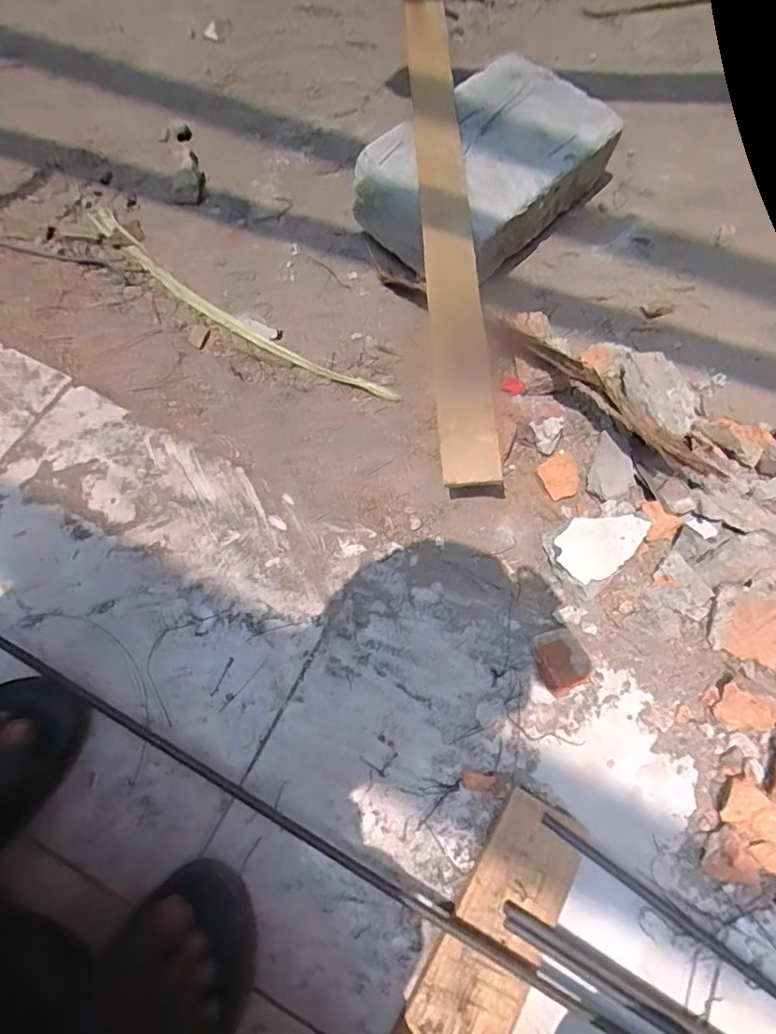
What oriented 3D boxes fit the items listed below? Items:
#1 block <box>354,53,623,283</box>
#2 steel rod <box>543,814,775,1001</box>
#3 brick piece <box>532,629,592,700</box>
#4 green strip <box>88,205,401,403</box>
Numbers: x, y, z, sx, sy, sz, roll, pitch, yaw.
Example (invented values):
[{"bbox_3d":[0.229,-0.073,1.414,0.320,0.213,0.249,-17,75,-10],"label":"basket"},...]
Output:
[{"bbox_3d":[0.143,-0.473,0.765,0.200,0.124,0.342,40,73,15],"label":"block"},{"bbox_3d":[0.376,0.415,0.403,0.599,0.007,0.012,34,72,13],"label":"steel rod"},{"bbox_3d":[0.155,0.130,0.506,0.044,0.039,0.058,-14,68,-6],"label":"brick piece"},{"bbox_3d":[-0.219,-0.280,0.741,0.537,0.017,0.058,35,73,13],"label":"green strip"}]

